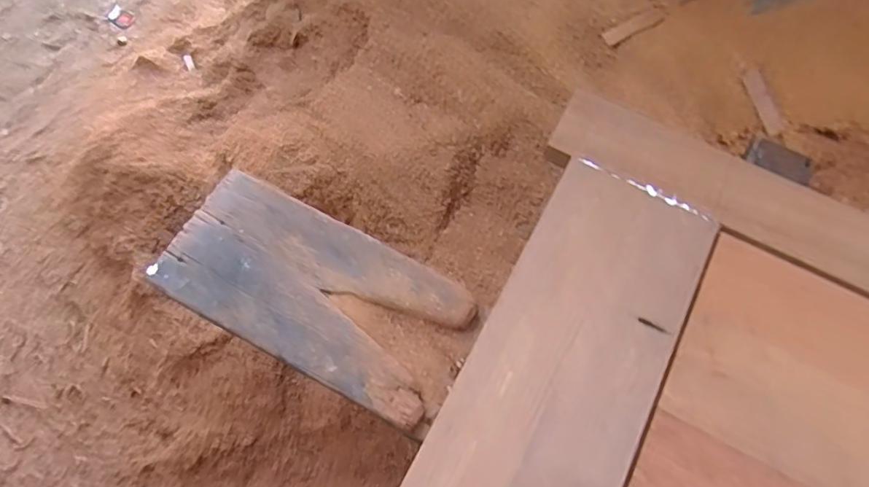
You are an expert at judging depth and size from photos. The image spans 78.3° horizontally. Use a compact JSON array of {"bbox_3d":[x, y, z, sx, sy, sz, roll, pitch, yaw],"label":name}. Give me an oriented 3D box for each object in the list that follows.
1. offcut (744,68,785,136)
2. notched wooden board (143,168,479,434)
[{"bbox_3d":[0.521,-0.226,0.845,0.028,0.004,0.115,-20,80,14],"label":"offcut"},{"bbox_3d":[-0.152,0.055,0.670,0.375,0.029,0.183,27,72,10],"label":"notched wooden board"}]

